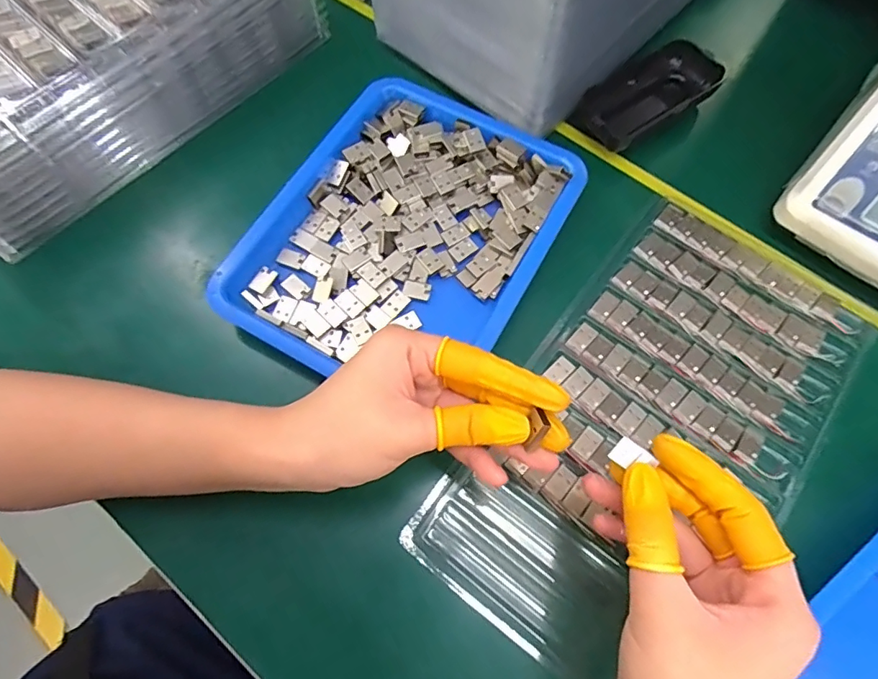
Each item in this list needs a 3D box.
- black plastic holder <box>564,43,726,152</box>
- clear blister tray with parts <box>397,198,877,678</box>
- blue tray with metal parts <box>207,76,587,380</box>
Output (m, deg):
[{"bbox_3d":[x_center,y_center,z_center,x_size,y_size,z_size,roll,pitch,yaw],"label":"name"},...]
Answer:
[{"bbox_3d":[0.156,-0.183,0.381,0.114,0.022,0.050,-33,73,-11],"label":"black plastic holder"},{"bbox_3d":[0.128,0.052,0.303,0.155,0.012,0.286,37,74,13],"label":"clear blister tray with parts"},{"bbox_3d":[-0.019,-0.070,0.339,0.166,0.027,0.216,29,73,11],"label":"blue tray with metal parts"}]

